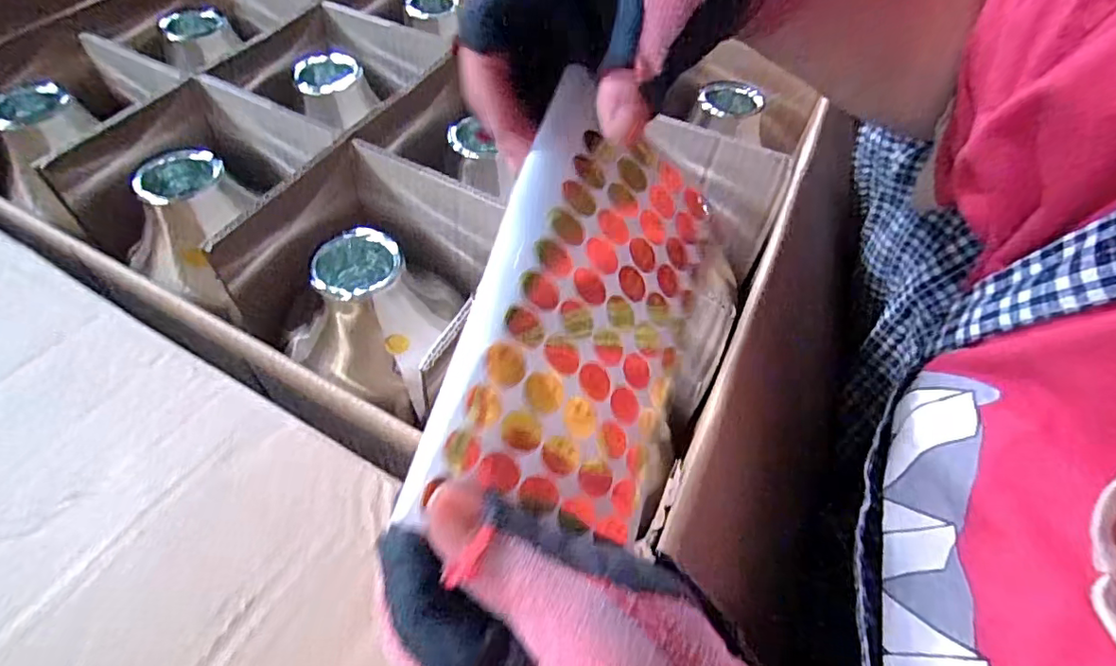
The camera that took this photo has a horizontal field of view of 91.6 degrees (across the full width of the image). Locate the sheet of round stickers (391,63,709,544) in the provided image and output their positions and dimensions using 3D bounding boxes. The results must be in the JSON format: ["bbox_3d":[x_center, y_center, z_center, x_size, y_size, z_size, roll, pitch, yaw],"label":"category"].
[{"bbox_3d":[0.011,-0.008,0.181,0.080,0.009,0.144,31,65,-30],"label":"sheet of round stickers"}]

